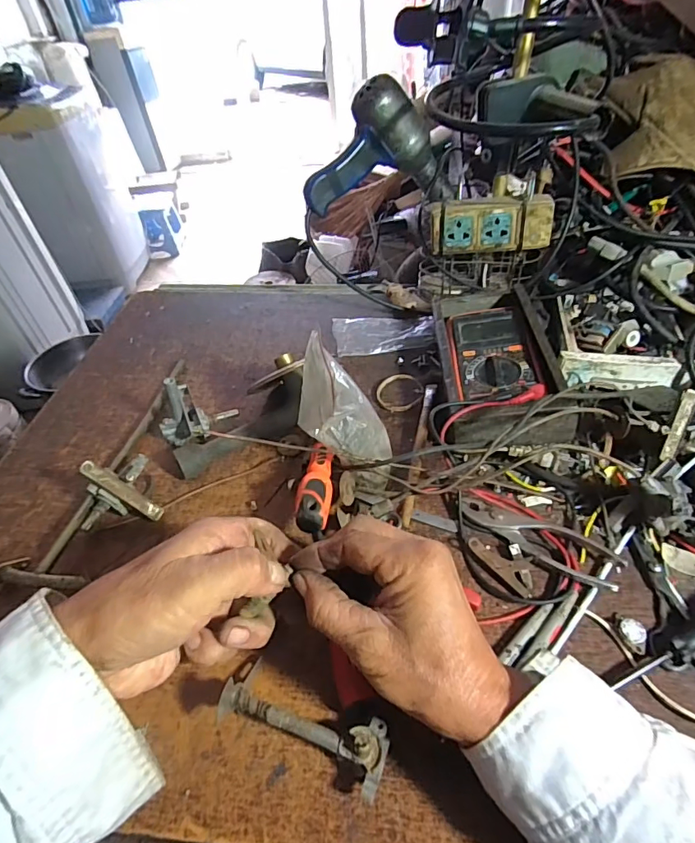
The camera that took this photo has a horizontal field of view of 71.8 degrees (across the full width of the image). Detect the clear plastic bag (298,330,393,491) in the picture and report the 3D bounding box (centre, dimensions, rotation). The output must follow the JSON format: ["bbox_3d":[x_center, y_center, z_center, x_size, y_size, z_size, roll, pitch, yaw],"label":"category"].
[{"bbox_3d":[-0.001,-0.001,0.417,0.074,0.115,0.087,4,45,10],"label":"clear plastic bag"}]

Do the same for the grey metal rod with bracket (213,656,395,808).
[{"bbox_3d":[-0.026,0.184,0.295,0.104,0.028,0.040,14,48,19],"label":"grey metal rod with bracket"}]

